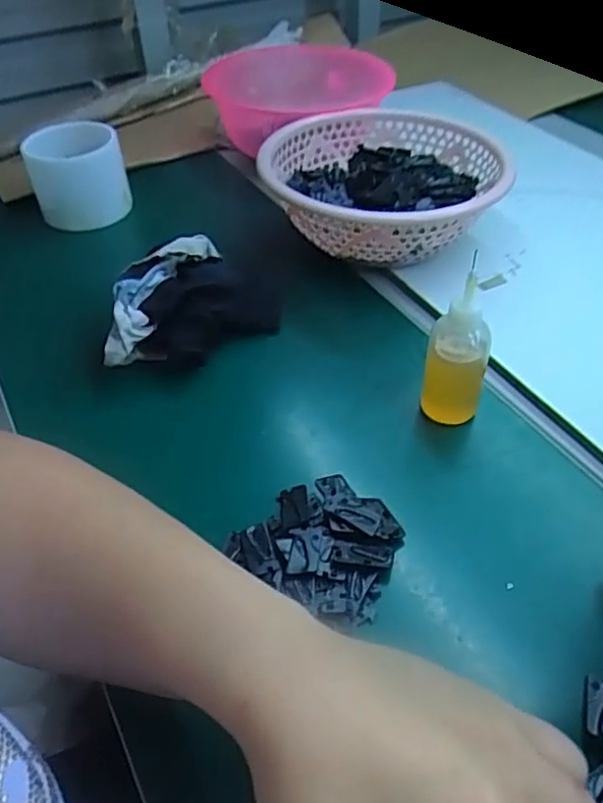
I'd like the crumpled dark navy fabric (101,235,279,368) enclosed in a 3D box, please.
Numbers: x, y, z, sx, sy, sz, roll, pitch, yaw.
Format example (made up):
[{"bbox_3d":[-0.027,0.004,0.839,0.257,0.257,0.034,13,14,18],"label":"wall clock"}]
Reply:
[{"bbox_3d":[-0.093,-0.072,0.490,0.136,0.056,0.090,-31,52,-26],"label":"crumpled dark navy fabric"}]

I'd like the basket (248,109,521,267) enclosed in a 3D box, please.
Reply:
[{"bbox_3d":[0.068,-0.174,0.563,0.199,0.086,0.190,-6,46,-5],"label":"basket"}]

